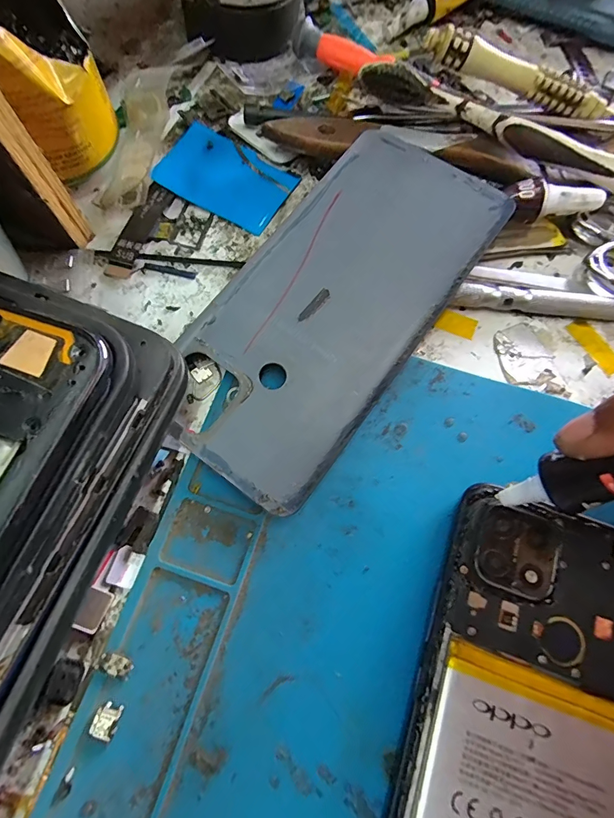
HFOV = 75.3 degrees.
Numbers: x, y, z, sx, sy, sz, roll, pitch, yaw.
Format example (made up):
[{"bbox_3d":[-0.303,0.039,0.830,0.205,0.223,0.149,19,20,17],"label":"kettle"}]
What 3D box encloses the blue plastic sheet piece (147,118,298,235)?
[{"bbox_3d":[-0.037,-0.108,0.184,0.057,0.005,0.039,29,73,7],"label":"blue plastic sheet piece"}]

